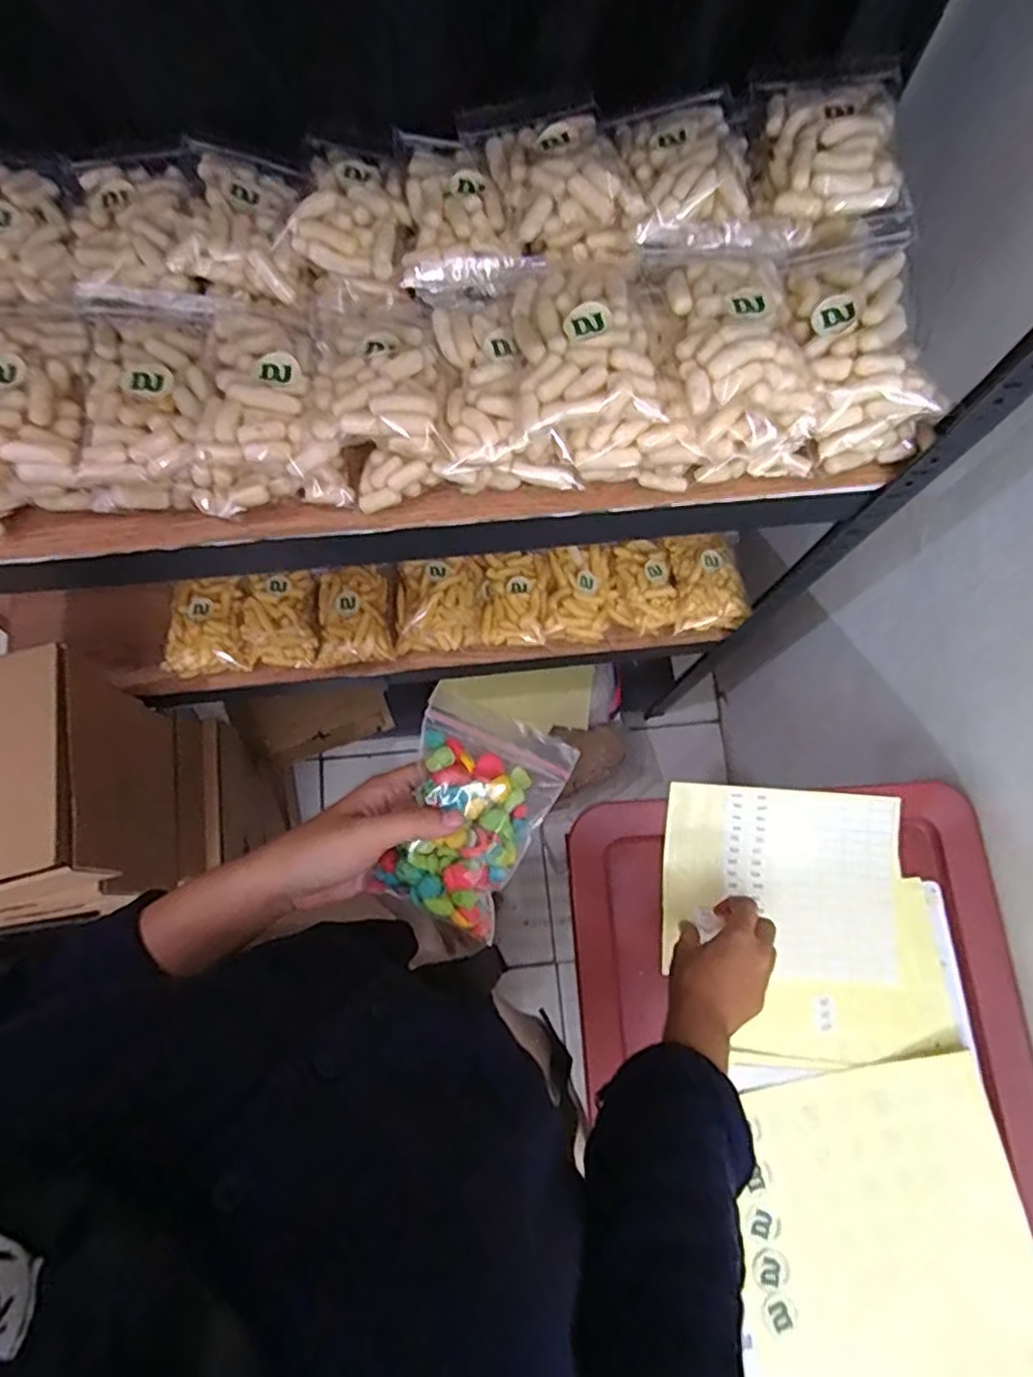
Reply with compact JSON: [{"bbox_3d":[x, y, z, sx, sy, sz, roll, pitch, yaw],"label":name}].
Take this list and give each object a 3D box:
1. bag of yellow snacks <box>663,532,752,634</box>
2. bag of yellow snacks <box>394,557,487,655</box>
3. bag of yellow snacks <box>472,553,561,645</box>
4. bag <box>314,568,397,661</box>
[{"bbox_3d":[0.226,-0.123,0.801,0.088,0.054,0.108,-5,76,-2],"label":"bag of yellow snacks"},{"bbox_3d":[-0.091,-0.104,0.788,0.111,0.065,0.108,-7,76,-3],"label":"bag of yellow snacks"},{"bbox_3d":[0.000,-0.106,0.789,0.085,0.035,0.106,0,75,-1],"label":"bag of yellow snacks"},{"bbox_3d":[-0.190,-0.086,0.787,0.084,0.044,0.112,-5,76,-2],"label":"bag"}]

